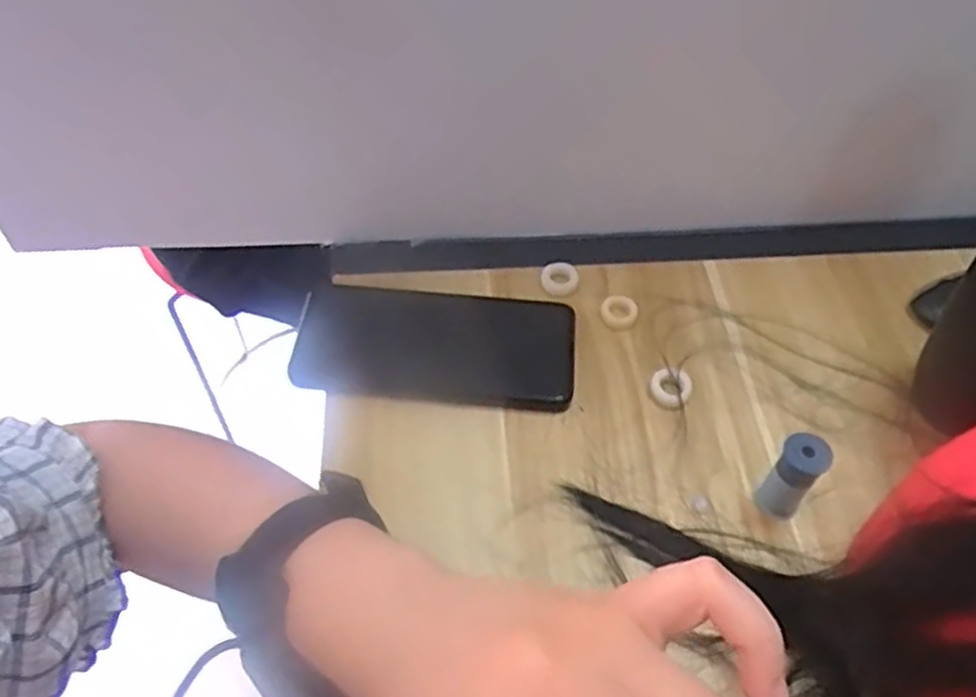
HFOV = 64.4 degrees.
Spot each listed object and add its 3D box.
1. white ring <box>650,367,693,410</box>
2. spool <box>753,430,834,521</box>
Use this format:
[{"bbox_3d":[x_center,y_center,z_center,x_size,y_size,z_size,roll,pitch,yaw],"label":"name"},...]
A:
[{"bbox_3d":[0.104,0.022,0.436,0.023,0.006,0.023,0,52,-1],"label":"white ring"},{"bbox_3d":[0.150,0.063,0.380,0.021,0.050,0.020,0,52,-1],"label":"spool"}]

